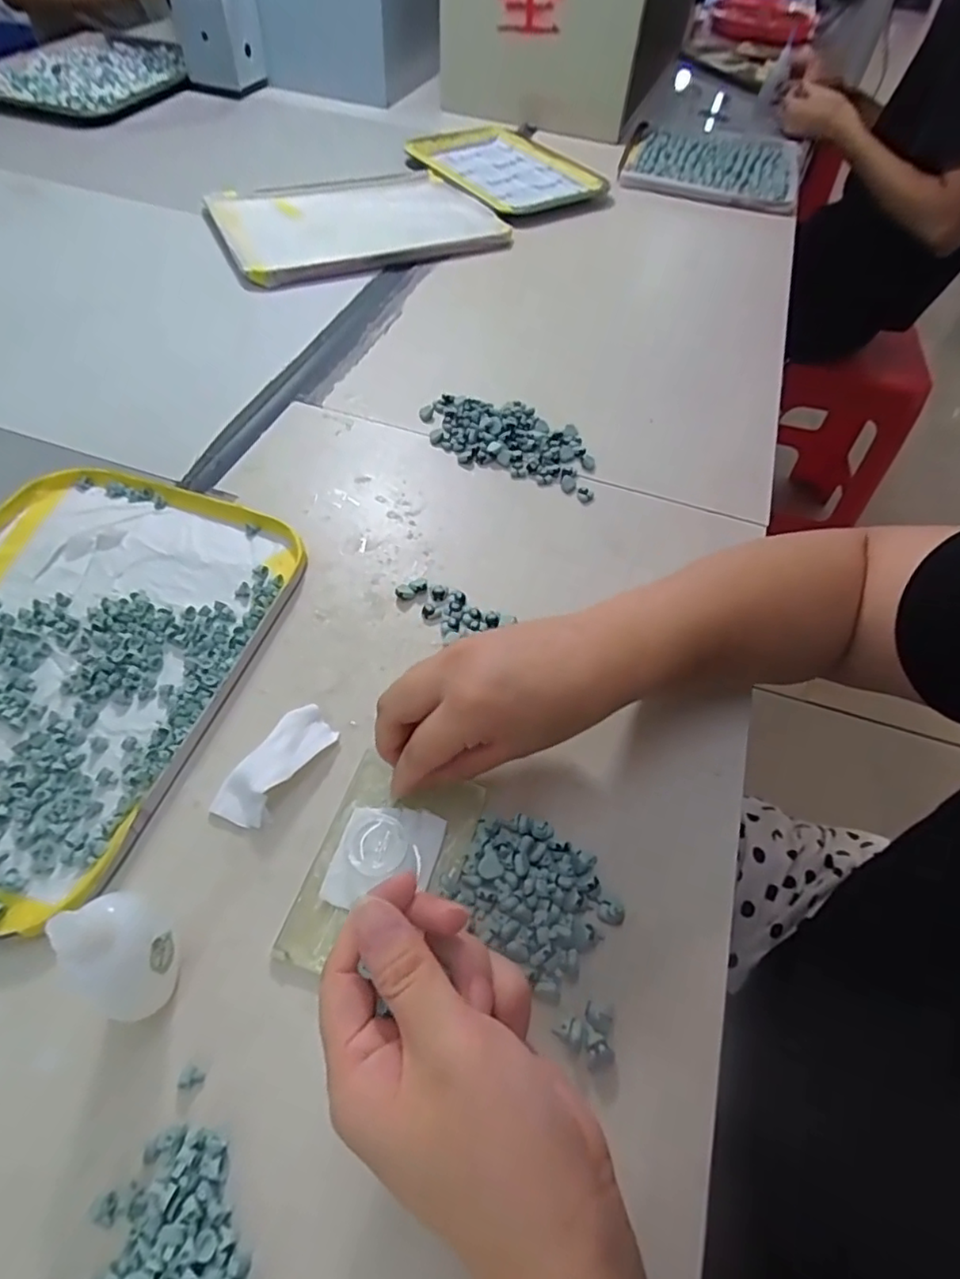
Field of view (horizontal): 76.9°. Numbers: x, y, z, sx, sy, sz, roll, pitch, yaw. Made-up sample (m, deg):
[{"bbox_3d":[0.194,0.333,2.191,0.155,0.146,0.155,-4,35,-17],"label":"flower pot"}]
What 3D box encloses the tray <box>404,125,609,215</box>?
[{"bbox_3d":[0.031,-0.634,0.807,0.190,0.016,0.261,-27,61,-23],"label":"tray"}]

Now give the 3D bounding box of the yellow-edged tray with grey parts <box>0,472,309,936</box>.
[{"bbox_3d":[-0.245,0.007,0.351,0.207,0.011,0.272,15,55,5],"label":"yellow-edged tray with grey parts"}]

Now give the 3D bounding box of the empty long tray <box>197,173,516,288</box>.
[{"bbox_3d":[-0.142,-0.485,0.697,0.293,0.017,0.221,-21,59,-20],"label":"empty long tray"}]

